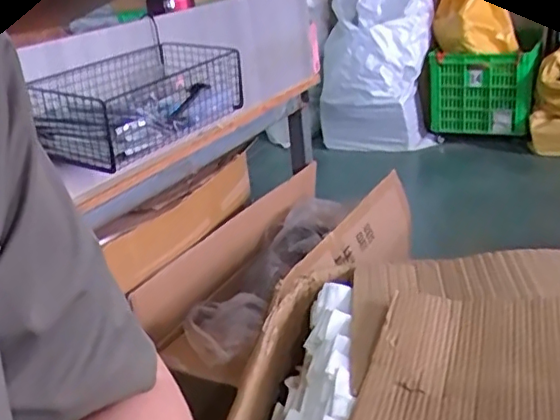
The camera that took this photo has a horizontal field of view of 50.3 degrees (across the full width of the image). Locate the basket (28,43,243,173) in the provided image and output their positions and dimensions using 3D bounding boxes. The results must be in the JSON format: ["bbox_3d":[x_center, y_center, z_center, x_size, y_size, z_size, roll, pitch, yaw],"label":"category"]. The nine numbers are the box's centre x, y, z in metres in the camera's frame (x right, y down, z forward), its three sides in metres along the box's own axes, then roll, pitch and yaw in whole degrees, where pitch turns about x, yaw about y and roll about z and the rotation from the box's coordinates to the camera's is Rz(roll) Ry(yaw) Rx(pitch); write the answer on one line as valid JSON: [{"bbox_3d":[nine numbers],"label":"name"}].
[{"bbox_3d":[-0.185,-0.150,0.798,0.147,0.091,0.270,6,27,28],"label":"basket"}]

